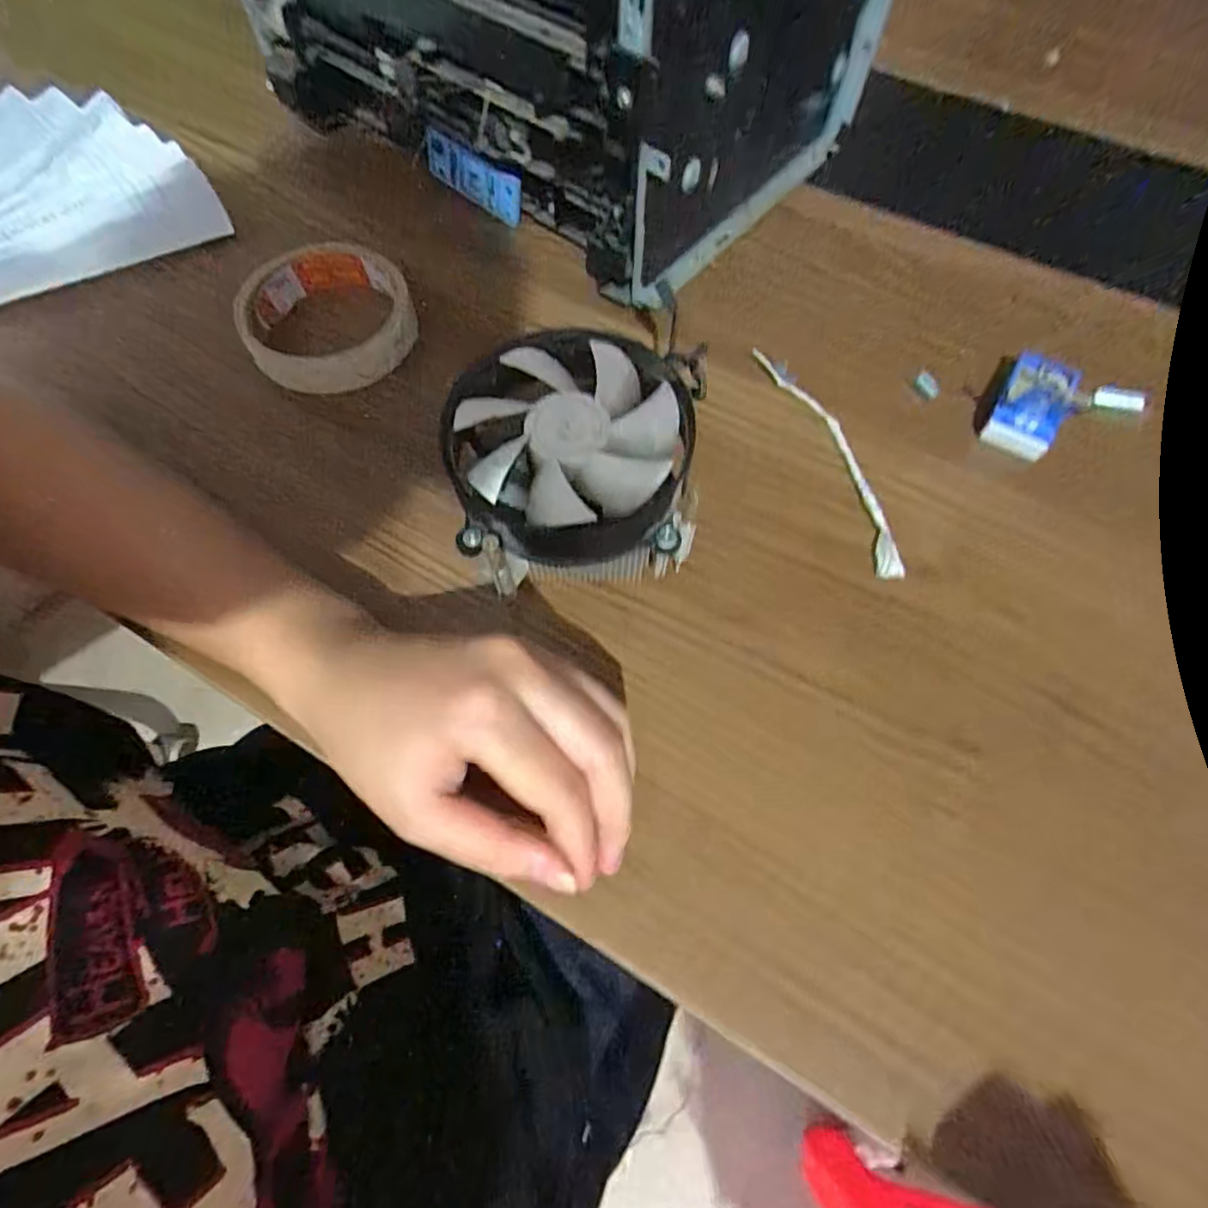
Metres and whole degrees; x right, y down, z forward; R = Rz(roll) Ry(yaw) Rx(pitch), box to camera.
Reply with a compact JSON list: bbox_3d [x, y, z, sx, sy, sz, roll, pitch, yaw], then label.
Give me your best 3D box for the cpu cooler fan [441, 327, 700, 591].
[{"bbox_3d":[-0.010,-0.058,0.261,0.096,0.069,0.111,5,65,2],"label":"cpu cooler fan"}]

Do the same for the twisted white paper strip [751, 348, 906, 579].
[{"bbox_3d":[0.113,-0.073,0.299,0.026,0.009,0.134,-17,66,-8],"label":"twisted white paper strip"}]

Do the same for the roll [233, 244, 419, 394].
[{"bbox_3d":[-0.147,-0.156,0.331,0.084,0.025,0.089,0,65,-1],"label":"roll"}]

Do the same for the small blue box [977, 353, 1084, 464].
[{"bbox_3d":[0.208,-0.099,0.305,0.034,0.025,0.048,25,67,10],"label":"small blue box"}]

